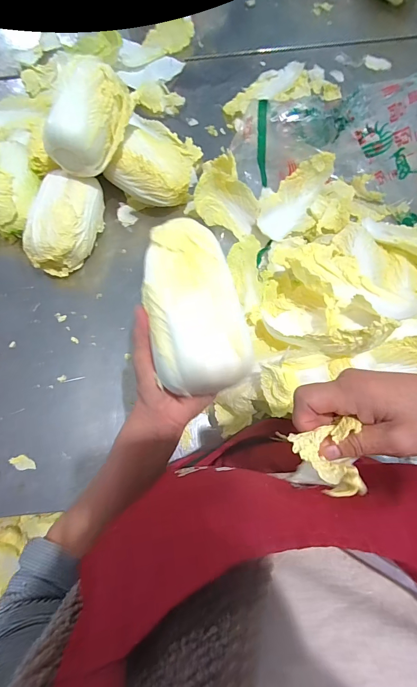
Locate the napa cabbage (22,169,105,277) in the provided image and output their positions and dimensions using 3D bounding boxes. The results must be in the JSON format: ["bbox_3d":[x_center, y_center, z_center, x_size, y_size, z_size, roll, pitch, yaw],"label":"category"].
[{"bbox_3d":[-0.253,-0.209,0.602,0.100,0.094,0.167,10,73,5],"label":"napa cabbage"}]

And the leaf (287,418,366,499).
[{"bbox_3d":[0.079,0.075,0.227,0.051,0.032,0.048,0,73,1],"label":"leaf"}]

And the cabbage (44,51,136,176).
[{"bbox_3d":[-0.183,-0.351,0.535,0.095,0.095,0.157,16,76,6],"label":"cabbage"}]

